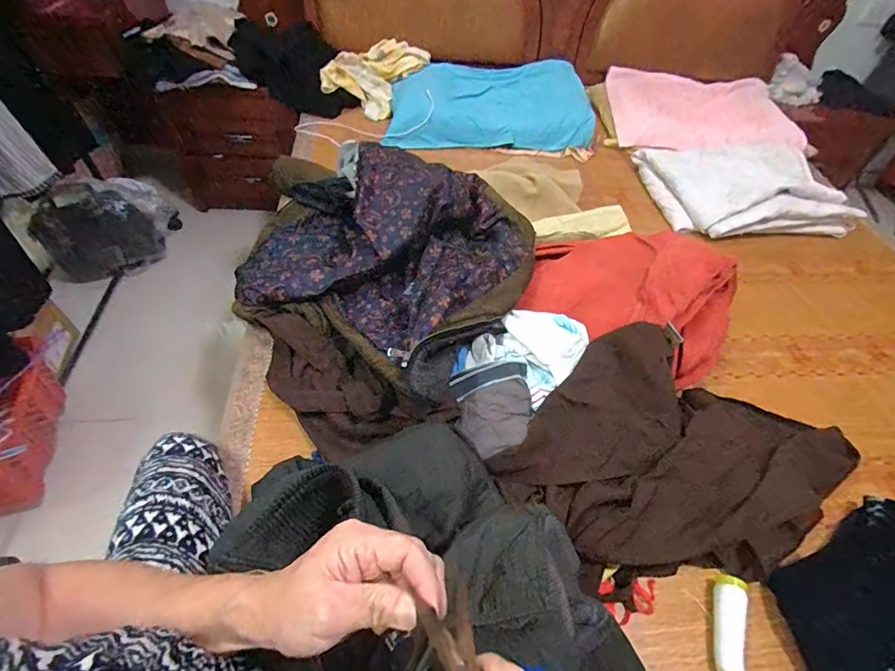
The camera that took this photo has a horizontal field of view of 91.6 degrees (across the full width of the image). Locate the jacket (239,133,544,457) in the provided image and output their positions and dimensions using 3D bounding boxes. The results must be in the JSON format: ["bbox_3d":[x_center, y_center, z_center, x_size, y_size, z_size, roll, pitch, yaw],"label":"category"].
[{"bbox_3d":[-0.165,-0.144,0.844,0.586,0.191,0.600,23,52,13],"label":"jacket"}]

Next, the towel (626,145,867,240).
[{"bbox_3d":[0.874,-0.452,1.301,0.523,0.127,0.408,1,50,-5],"label":"towel"}]

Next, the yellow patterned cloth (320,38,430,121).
[{"bbox_3d":[-0.248,-0.901,1.500,0.278,0.079,0.313,26,82,0],"label":"yellow patterned cloth"}]

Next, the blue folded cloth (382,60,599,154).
[{"bbox_3d":[0.136,-0.789,1.463,0.689,0.067,0.380,-4,70,-8],"label":"blue folded cloth"}]

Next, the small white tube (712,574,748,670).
[{"bbox_3d":[0.381,0.402,0.590,0.039,0.026,0.138,19,51,10],"label":"small white tube"}]

